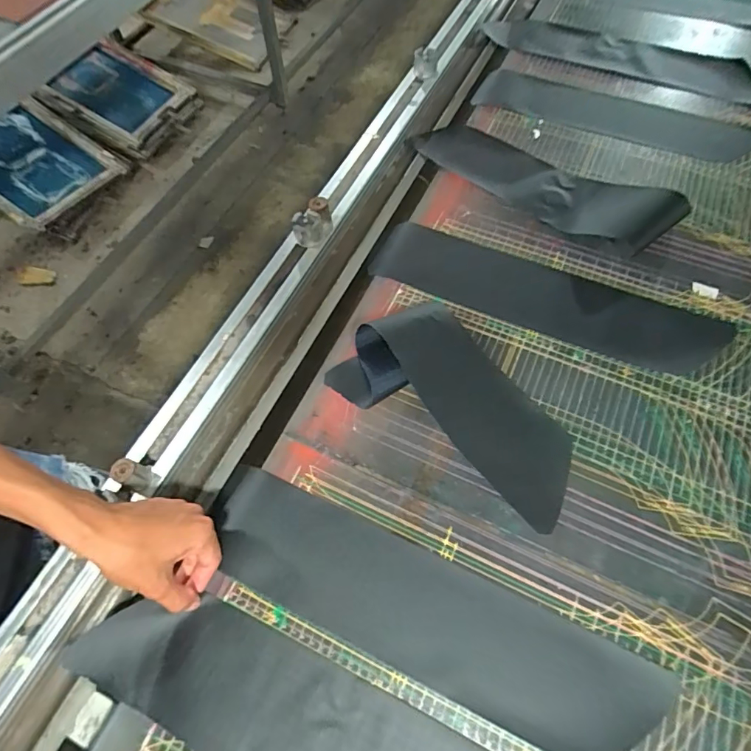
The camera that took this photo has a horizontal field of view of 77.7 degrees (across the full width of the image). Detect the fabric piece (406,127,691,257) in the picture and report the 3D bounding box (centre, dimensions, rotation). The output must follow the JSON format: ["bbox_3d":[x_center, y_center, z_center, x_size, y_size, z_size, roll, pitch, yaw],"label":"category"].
[{"bbox_3d":[0.222,-0.276,0.641,0.370,0.037,0.108,33,68,17],"label":"fabric piece"}]

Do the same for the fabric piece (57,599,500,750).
[{"bbox_3d":[-0.036,0.304,0.382,0.457,0.020,0.109,23,62,13],"label":"fabric piece"}]

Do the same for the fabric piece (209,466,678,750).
[{"bbox_3d":[0.035,0.215,0.435,0.426,0.009,0.104,21,66,13],"label":"fabric piece"}]

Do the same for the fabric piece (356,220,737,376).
[{"bbox_3d":[0.201,-0.097,0.581,0.418,0.010,0.102,22,66,13],"label":"fabric piece"}]

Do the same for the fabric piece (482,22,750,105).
[{"bbox_3d":[0.392,-0.519,0.756,0.422,0.028,0.094,20,65,11],"label":"fabric piece"}]

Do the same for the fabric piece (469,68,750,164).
[{"bbox_3d":[0.354,-0.393,0.700,0.398,0.013,0.099,20,65,12],"label":"fabric piece"}]

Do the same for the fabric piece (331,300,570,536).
[{"bbox_3d":[0.099,0.025,0.508,0.280,0.048,0.154,36,69,18],"label":"fabric piece"}]

